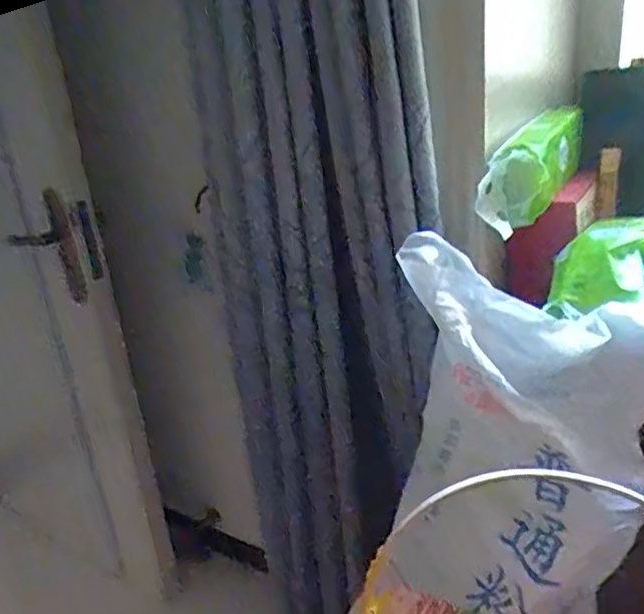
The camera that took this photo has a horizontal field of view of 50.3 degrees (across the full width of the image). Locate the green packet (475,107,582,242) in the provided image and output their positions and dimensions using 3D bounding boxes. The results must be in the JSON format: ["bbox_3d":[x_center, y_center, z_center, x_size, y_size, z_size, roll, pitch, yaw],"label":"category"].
[{"bbox_3d":[0.340,-0.221,1.084,0.078,0.122,0.344,10,28,32],"label":"green packet"}]

